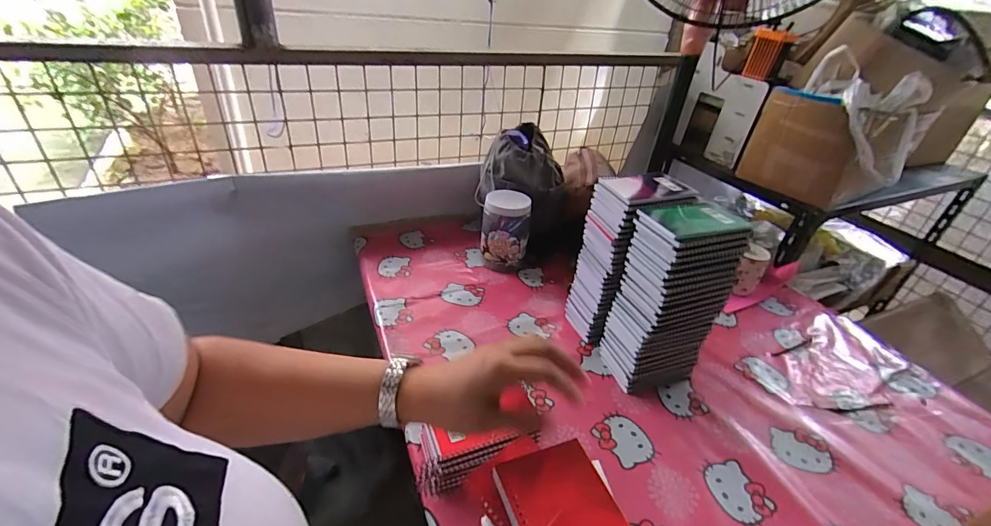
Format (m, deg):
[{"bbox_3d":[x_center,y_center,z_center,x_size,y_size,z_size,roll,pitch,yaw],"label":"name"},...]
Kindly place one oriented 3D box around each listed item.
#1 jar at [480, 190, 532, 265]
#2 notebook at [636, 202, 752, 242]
[{"bbox_3d":[0.021,-0.069,0.941,0.101,0.153,0.094,3,34,-2],"label":"jar"},{"bbox_3d":[0.276,-0.062,0.599,0.132,0.014,0.092,-5,35,-15],"label":"notebook"}]

